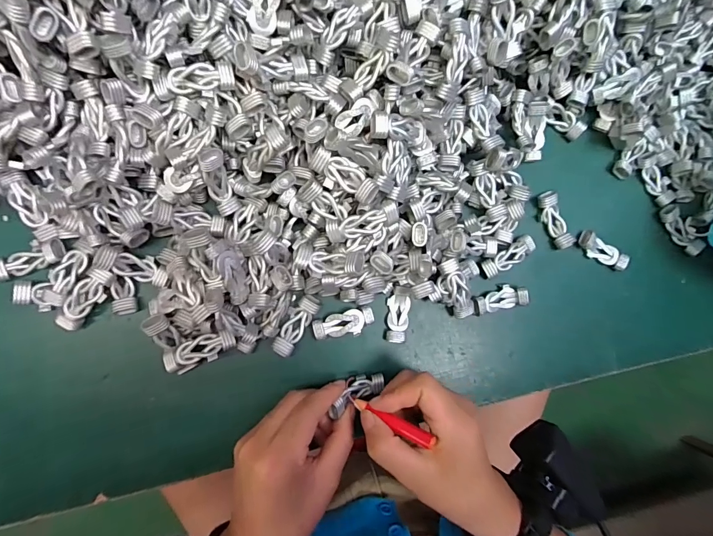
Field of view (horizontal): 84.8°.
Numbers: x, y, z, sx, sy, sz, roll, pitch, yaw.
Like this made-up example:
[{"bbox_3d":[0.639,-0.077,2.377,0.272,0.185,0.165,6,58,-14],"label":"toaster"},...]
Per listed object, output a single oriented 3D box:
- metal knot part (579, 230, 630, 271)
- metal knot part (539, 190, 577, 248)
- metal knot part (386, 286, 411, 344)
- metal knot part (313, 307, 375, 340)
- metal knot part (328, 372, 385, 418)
[{"bbox_3d":[0.194,-0.014,0.307,0.040,0.010,0.017,26,86,-7],"label":"metal knot part"},{"bbox_3d":[0.154,-0.037,0.302,0.015,0.009,0.045,-25,93,-8],"label":"metal knot part"},{"bbox_3d":[0.031,0.034,0.283,0.016,0.010,0.040,3,89,-8],"label":"metal knot part"},{"bbox_3d":[-0.009,0.040,0.278,0.043,0.010,0.017,-11,91,-8],"label":"metal knot part"},{"bbox_3d":[0.000,0.085,0.269,0.042,0.009,0.015,-28,91,-29],"label":"metal knot part"}]

